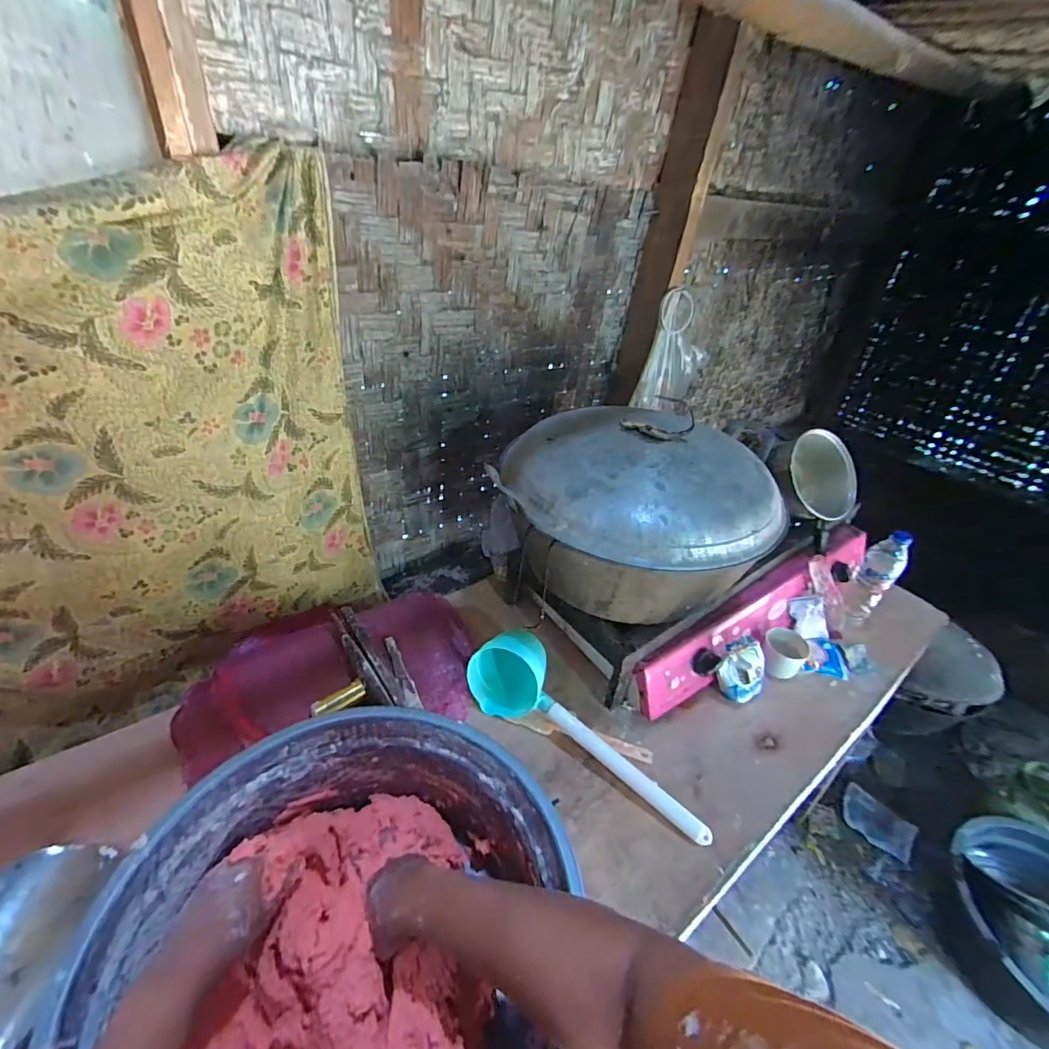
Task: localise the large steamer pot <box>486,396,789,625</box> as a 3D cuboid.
[{"bbox_3d":[0.162,-0.017,0.783,0.401,0.220,0.349,-6,37,-17],"label":"large steamer pot"}]

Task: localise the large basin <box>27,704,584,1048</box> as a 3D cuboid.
[{"bbox_3d":[-0.166,0.402,0.478,0.401,0.182,0.368,-14,40,-25],"label":"large basin"}]

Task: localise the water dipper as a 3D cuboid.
[{"bbox_3d":[0.077,0.308,0.704,0.110,0.103,0.399,-26,46,-37],"label":"water dipper"}]

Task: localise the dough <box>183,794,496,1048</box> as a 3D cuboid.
[{"bbox_3d":[-0.172,0.435,0.478,0.234,0.114,0.328,6,35,0],"label":"dough"}]

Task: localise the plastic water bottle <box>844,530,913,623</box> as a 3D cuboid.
[{"bbox_3d":[0.668,0.103,0.925,0.056,0.193,0.058,-25,46,-36],"label":"plastic water bottle"}]

